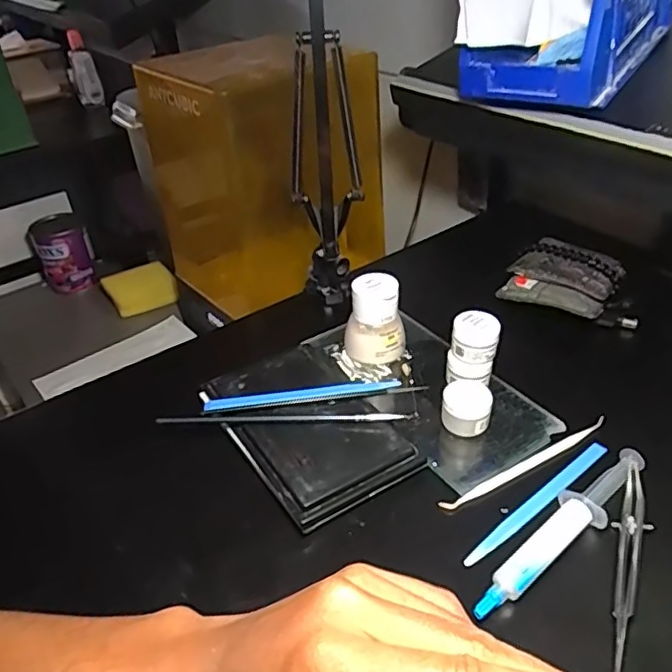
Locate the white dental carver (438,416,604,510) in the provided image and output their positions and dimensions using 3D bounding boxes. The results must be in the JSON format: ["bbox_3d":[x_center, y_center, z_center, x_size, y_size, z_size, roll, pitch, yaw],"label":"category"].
[{"bbox_3d":[0.129,0.086,0.402,0.140,0.005,0.008,-20,40,-21],"label":"white dental carver"}]

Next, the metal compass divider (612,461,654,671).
[{"bbox_3d":[0.165,0.128,0.335,0.015,0.006,0.145,12,39,20],"label":"metal compass divider"}]

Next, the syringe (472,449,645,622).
[{"bbox_3d":[0.135,0.114,0.354,0.159,0.013,0.026,-30,44,-31],"label":"syringe"}]

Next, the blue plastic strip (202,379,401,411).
[{"bbox_3d":[-0.022,0.041,0.436,0.143,0.010,0.012,-10,37,-8],"label":"blue plastic strip"}]

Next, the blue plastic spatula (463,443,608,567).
[{"bbox_3d":[0.128,0.103,0.377,0.135,0.004,0.012,-28,43,-29],"label":"blue plastic spatula"}]

